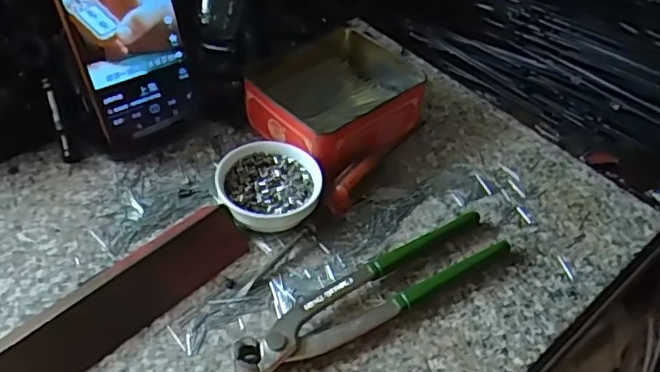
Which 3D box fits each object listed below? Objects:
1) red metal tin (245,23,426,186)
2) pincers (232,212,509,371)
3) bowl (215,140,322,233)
[{"bbox_3d":[0.009,-0.067,0.472,0.115,0.044,0.141,36,53,25],"label":"red metal tin"},{"bbox_3d":[0.030,0.064,0.372,0.200,0.019,0.044,-25,54,-26],"label":"pincers"},{"bbox_3d":[-0.042,0.002,0.414,0.070,0.026,0.067,3,47,-3],"label":"bowl"}]

